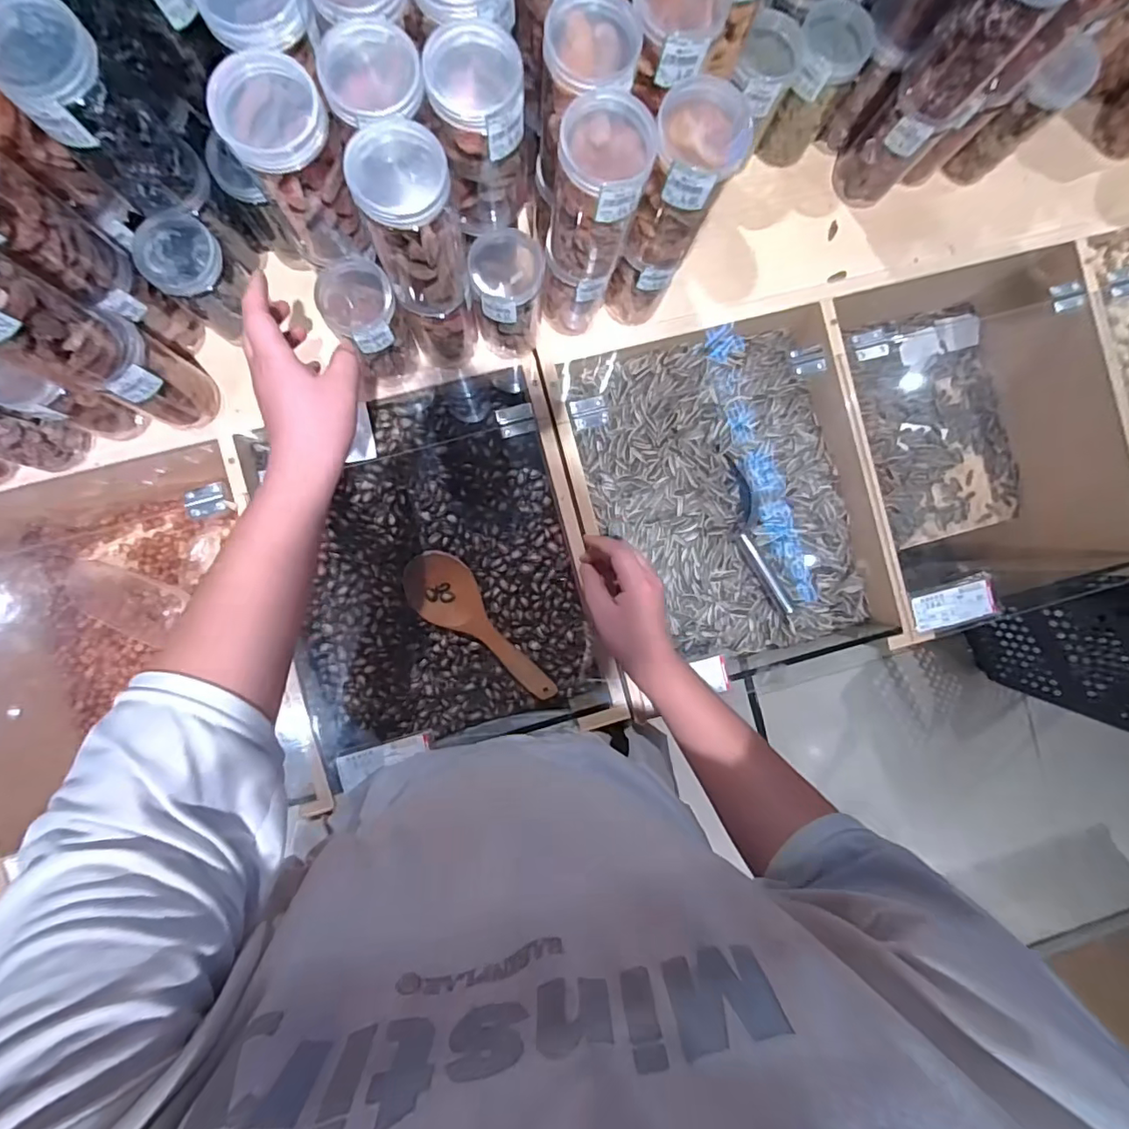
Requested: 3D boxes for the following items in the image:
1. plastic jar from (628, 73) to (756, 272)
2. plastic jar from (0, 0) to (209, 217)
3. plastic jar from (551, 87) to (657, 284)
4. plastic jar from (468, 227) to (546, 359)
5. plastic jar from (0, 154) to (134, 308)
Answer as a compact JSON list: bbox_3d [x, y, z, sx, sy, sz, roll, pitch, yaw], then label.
[{"bbox_3d":[0.090,-0.289,0.422,0.060,0.135,0.066,0,89,-4],"label":"plastic jar"},{"bbox_3d":[-0.332,-0.321,0.400,0.064,0.135,0.062,0,89,-4],"label":"plastic jar"},{"bbox_3d":[0.023,-0.276,0.423,0.061,0.134,0.059,0,89,-4],"label":"plastic jar"},{"bbox_3d":[-0.056,-0.254,0.530,0.062,0.126,0.061,0,89,-4],"label":"plastic jar"},{"bbox_3d":[-0.398,-0.248,0.394,0.071,0.132,0.059,28,87,-3],"label":"plastic jar"}]

